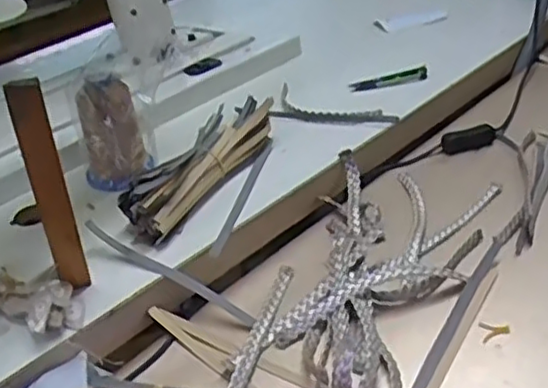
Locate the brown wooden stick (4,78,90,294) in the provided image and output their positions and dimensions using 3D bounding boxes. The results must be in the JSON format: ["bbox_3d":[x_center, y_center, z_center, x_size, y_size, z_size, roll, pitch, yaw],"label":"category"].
[{"bbox_3d":[-0.168,0.002,0.512,0.023,0.193,0.010,-15,36,-15],"label":"brown wooden stick"}]

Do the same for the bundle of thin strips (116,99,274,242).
[{"bbox_3d":[-0.073,-0.033,0.669,0.066,0.046,0.209,14,39,24],"label":"bundle of thin strips"}]

